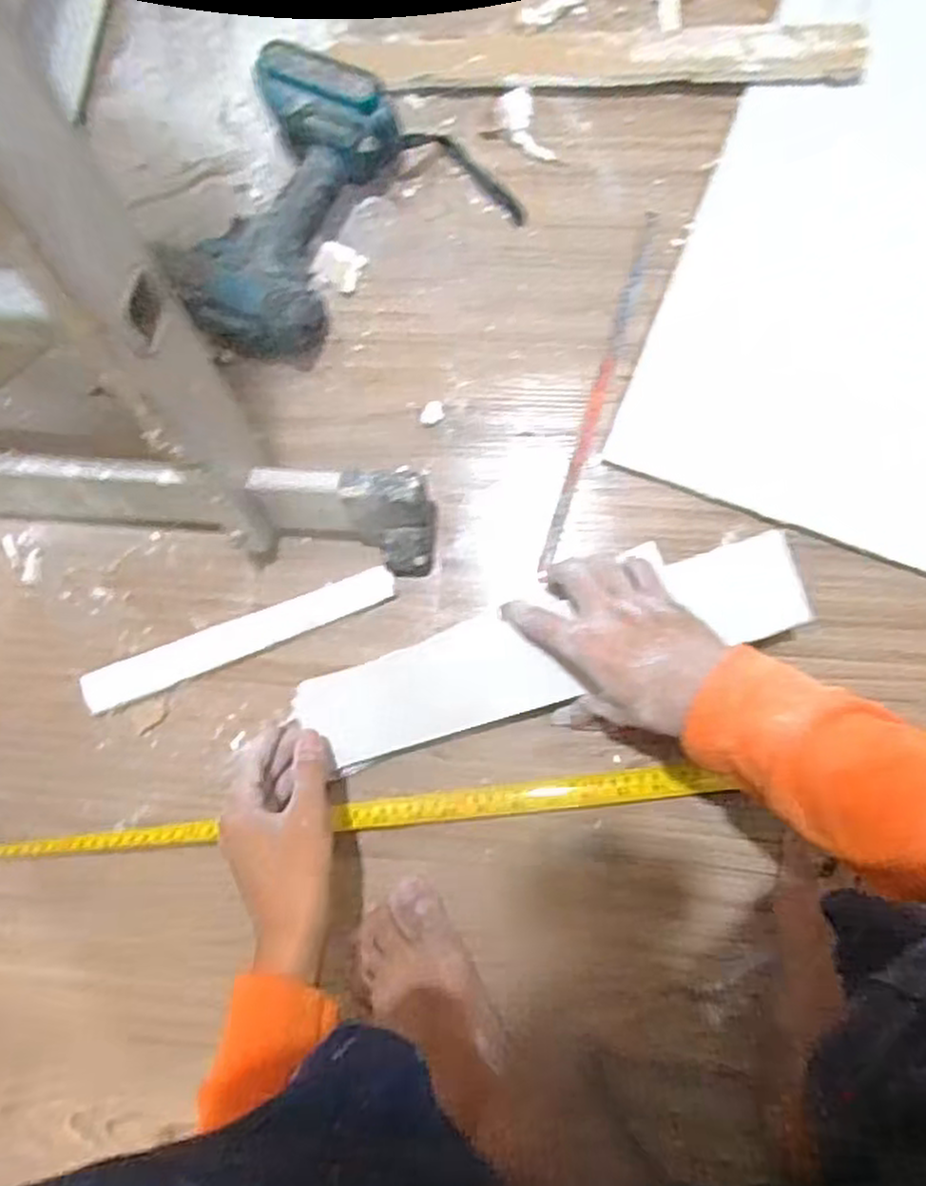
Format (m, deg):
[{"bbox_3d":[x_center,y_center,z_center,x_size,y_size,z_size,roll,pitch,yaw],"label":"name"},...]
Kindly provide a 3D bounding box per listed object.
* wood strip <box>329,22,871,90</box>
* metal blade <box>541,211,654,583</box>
[{"bbox_3d":[0.106,-0.424,0.599,0.397,0.018,0.044,4,84,7],"label":"wood strip"},{"bbox_3d":[0.105,-0.154,0.581,0.013,0.005,0.292,16,84,12],"label":"metal blade"}]

